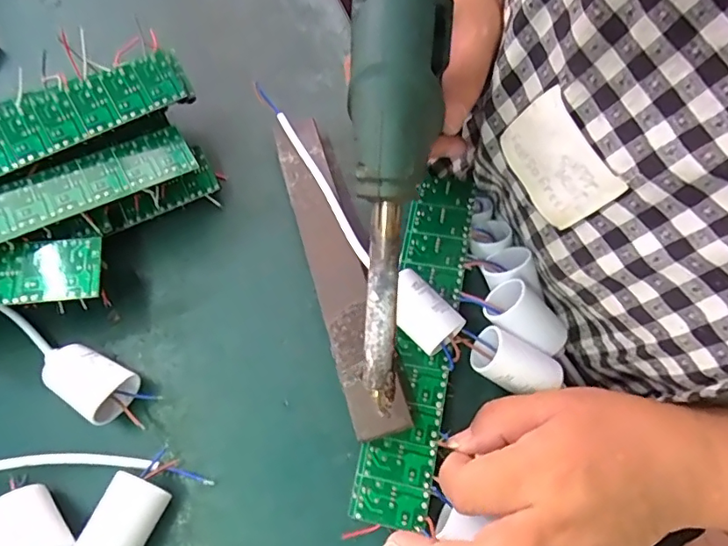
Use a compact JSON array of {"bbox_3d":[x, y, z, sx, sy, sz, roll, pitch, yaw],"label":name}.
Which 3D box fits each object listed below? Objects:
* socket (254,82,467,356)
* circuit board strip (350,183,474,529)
[{"bbox_3d":[-0.016,-0.036,0.305,0.029,0.022,0.201,-34,72,-13],"label":"socket"},{"bbox_3d":[0.032,0.034,0.292,0.039,0.006,0.201,10,70,4],"label":"circuit board strip"}]

